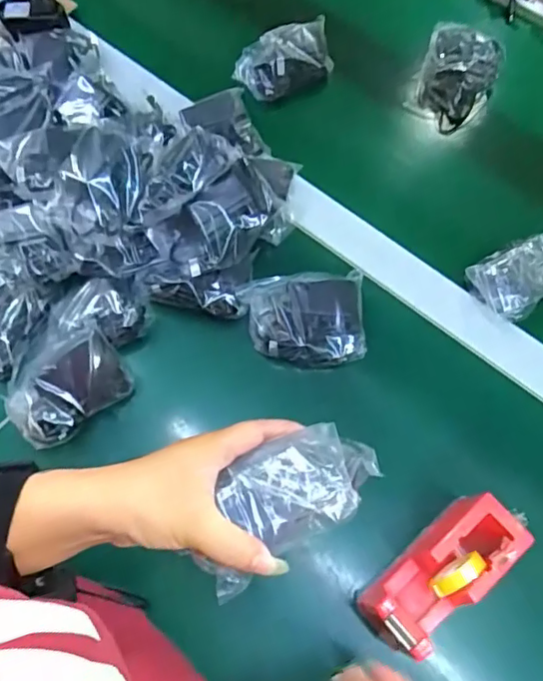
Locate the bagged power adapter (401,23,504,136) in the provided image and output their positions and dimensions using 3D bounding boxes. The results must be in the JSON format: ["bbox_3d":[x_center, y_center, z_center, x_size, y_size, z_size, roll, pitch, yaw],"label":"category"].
[{"bbox_3d":[0.219,-0.313,0.675,0.090,0.060,0.107,26,70,9],"label":"bagged power adapter"}]

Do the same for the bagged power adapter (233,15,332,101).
[{"bbox_3d":[0.018,-0.330,0.673,0.118,0.054,0.065,-23,70,-10],"label":"bagged power adapter"}]

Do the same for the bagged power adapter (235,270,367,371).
[{"bbox_3d":[0.032,-0.018,0.553,0.114,0.041,0.088,-2,68,-2],"label":"bagged power adapter"}]

